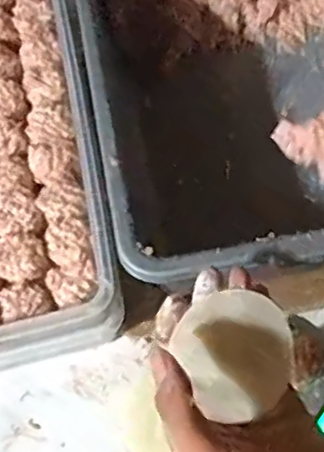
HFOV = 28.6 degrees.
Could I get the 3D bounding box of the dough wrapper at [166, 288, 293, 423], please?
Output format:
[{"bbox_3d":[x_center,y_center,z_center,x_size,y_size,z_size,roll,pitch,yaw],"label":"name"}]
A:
[{"bbox_3d":[0.046,0.075,0.376,0.066,0.006,0.068,-32,89,-6],"label":"dough wrapper"}]

